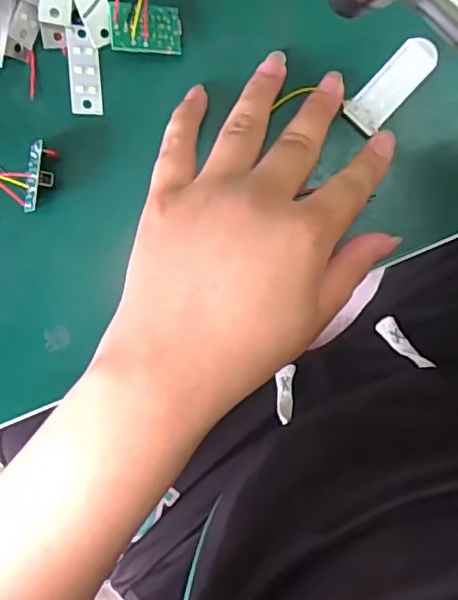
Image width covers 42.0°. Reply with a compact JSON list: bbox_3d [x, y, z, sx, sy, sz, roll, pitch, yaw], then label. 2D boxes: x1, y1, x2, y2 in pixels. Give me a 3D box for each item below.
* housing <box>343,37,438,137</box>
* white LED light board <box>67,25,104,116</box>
[{"bbox_3d":[0.085,-0.112,0.311,0.021,0.008,0.053,42,91,0],"label":"housing"},{"bbox_3d":[-0.077,-0.122,0.318,0.017,0.004,0.045,-5,93,-22],"label":"white LED light board"}]

